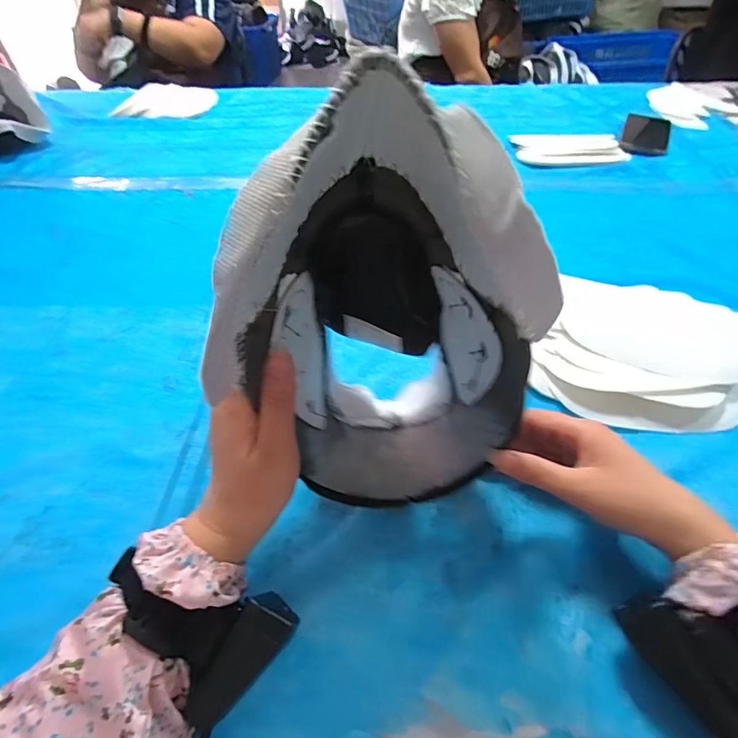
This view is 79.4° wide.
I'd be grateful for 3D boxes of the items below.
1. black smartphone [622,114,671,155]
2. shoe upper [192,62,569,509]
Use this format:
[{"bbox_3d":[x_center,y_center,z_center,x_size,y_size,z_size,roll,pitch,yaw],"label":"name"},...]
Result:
[{"bbox_3d":[0.482,-0.409,0.772,0.072,0.007,0.162,19,53,18],"label":"black smartphone"},{"bbox_3d":[0.009,-0.018,0.264,0.153,0.263,0.114,-9,54,4],"label":"shoe upper"}]

